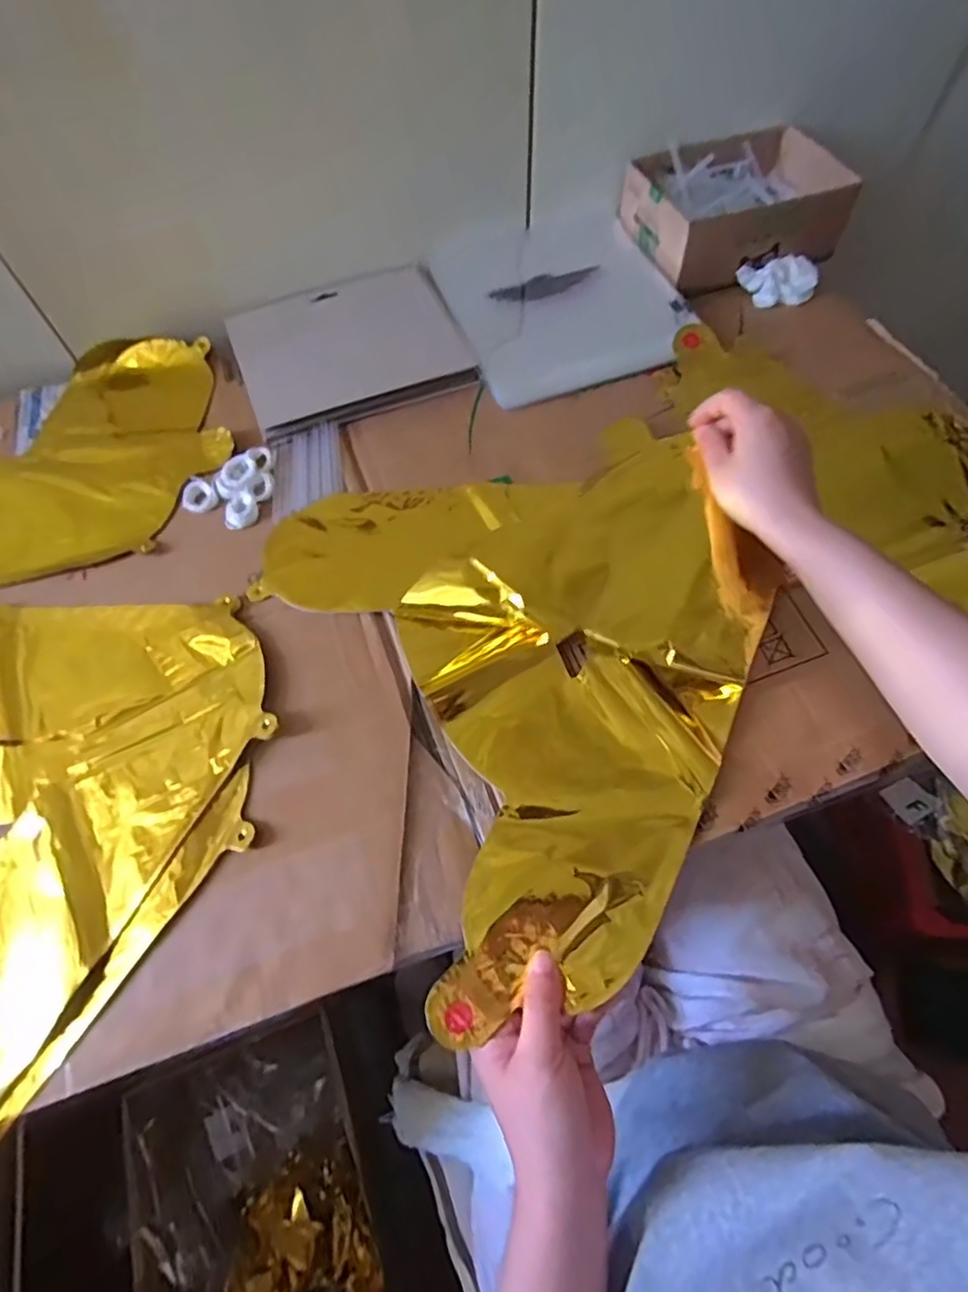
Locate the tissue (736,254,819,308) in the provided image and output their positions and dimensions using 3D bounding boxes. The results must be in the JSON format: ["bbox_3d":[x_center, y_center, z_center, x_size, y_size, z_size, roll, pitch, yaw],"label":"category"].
[{"bbox_3d":[0.280,-0.348,0.579,0.071,0.023,0.046,7,64,6],"label":"tissue"}]

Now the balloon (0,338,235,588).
[{"bbox_3d":[-0.427,-0.141,0.510,0.406,0.013,0.246,-16,64,-6],"label":"balloon"}]

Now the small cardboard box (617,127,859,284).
[{"bbox_3d":[0.248,-0.430,0.598,0.197,0.061,0.138,-20,64,-8],"label":"small cardboard box"}]

